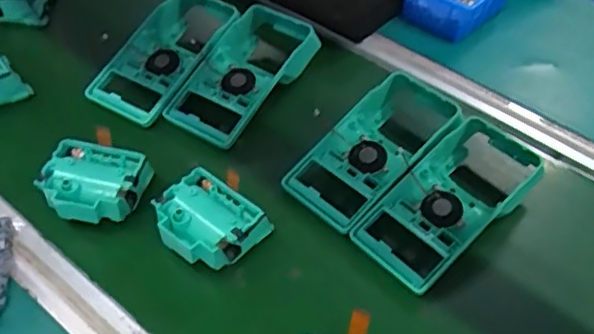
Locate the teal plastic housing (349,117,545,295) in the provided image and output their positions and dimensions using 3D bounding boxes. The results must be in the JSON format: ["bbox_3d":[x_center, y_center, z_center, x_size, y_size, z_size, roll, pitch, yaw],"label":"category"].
[{"bbox_3d":[0.137,0.026,0.536,0.182,0.052,0.090,-30,59,-32],"label":"teal plastic housing"}]

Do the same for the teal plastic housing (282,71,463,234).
[{"bbox_3d":[0.079,-0.020,0.580,0.193,0.052,0.093,-32,60,-34],"label":"teal plastic housing"}]

